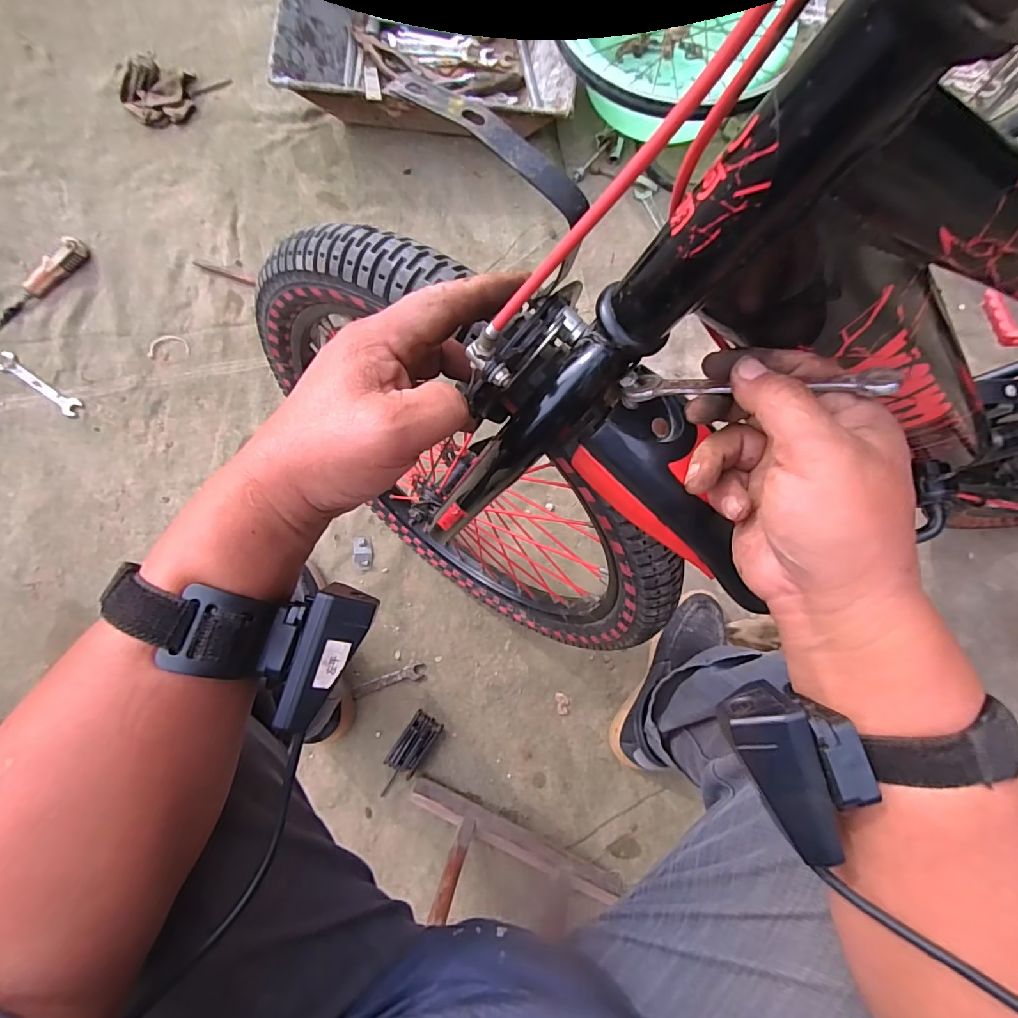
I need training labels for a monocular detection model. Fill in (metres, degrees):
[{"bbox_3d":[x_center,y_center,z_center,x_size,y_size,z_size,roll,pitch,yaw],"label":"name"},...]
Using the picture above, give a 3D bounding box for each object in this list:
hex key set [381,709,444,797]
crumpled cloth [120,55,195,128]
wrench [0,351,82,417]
[{"bbox_3d":[-0.147,0.358,0.706,0.046,0.028,0.122,35,81,3],"label":"hex key set"},{"bbox_3d":[-0.605,-0.713,0.832,0.111,0.031,0.117,12,81,-1],"label":"crumpled cloth"},{"bbox_3d":[-0.715,-0.188,0.738,0.129,0.010,0.029,36,73,-6],"label":"wrench"}]

